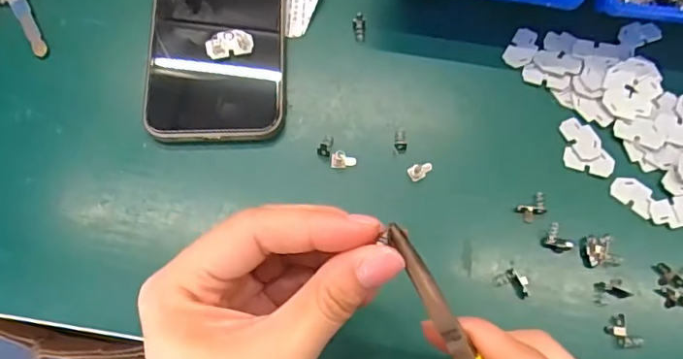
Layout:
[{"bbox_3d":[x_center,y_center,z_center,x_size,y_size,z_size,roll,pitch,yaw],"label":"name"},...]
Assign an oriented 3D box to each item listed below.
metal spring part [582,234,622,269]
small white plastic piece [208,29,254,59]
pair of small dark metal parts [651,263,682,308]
[{"bbox_3d":[0.135,0.037,0.289,0.020,0.005,0.016,-6,72,0],"label":"metal spring part"},{"bbox_3d":[-0.065,-0.079,0.321,0.026,0.007,0.015,-19,73,-5],"label":"small white plastic piece"},{"bbox_3d":[0.169,0.054,0.285,0.014,0.006,0.022,-5,72,0],"label":"pair of small dark metal parts"}]

